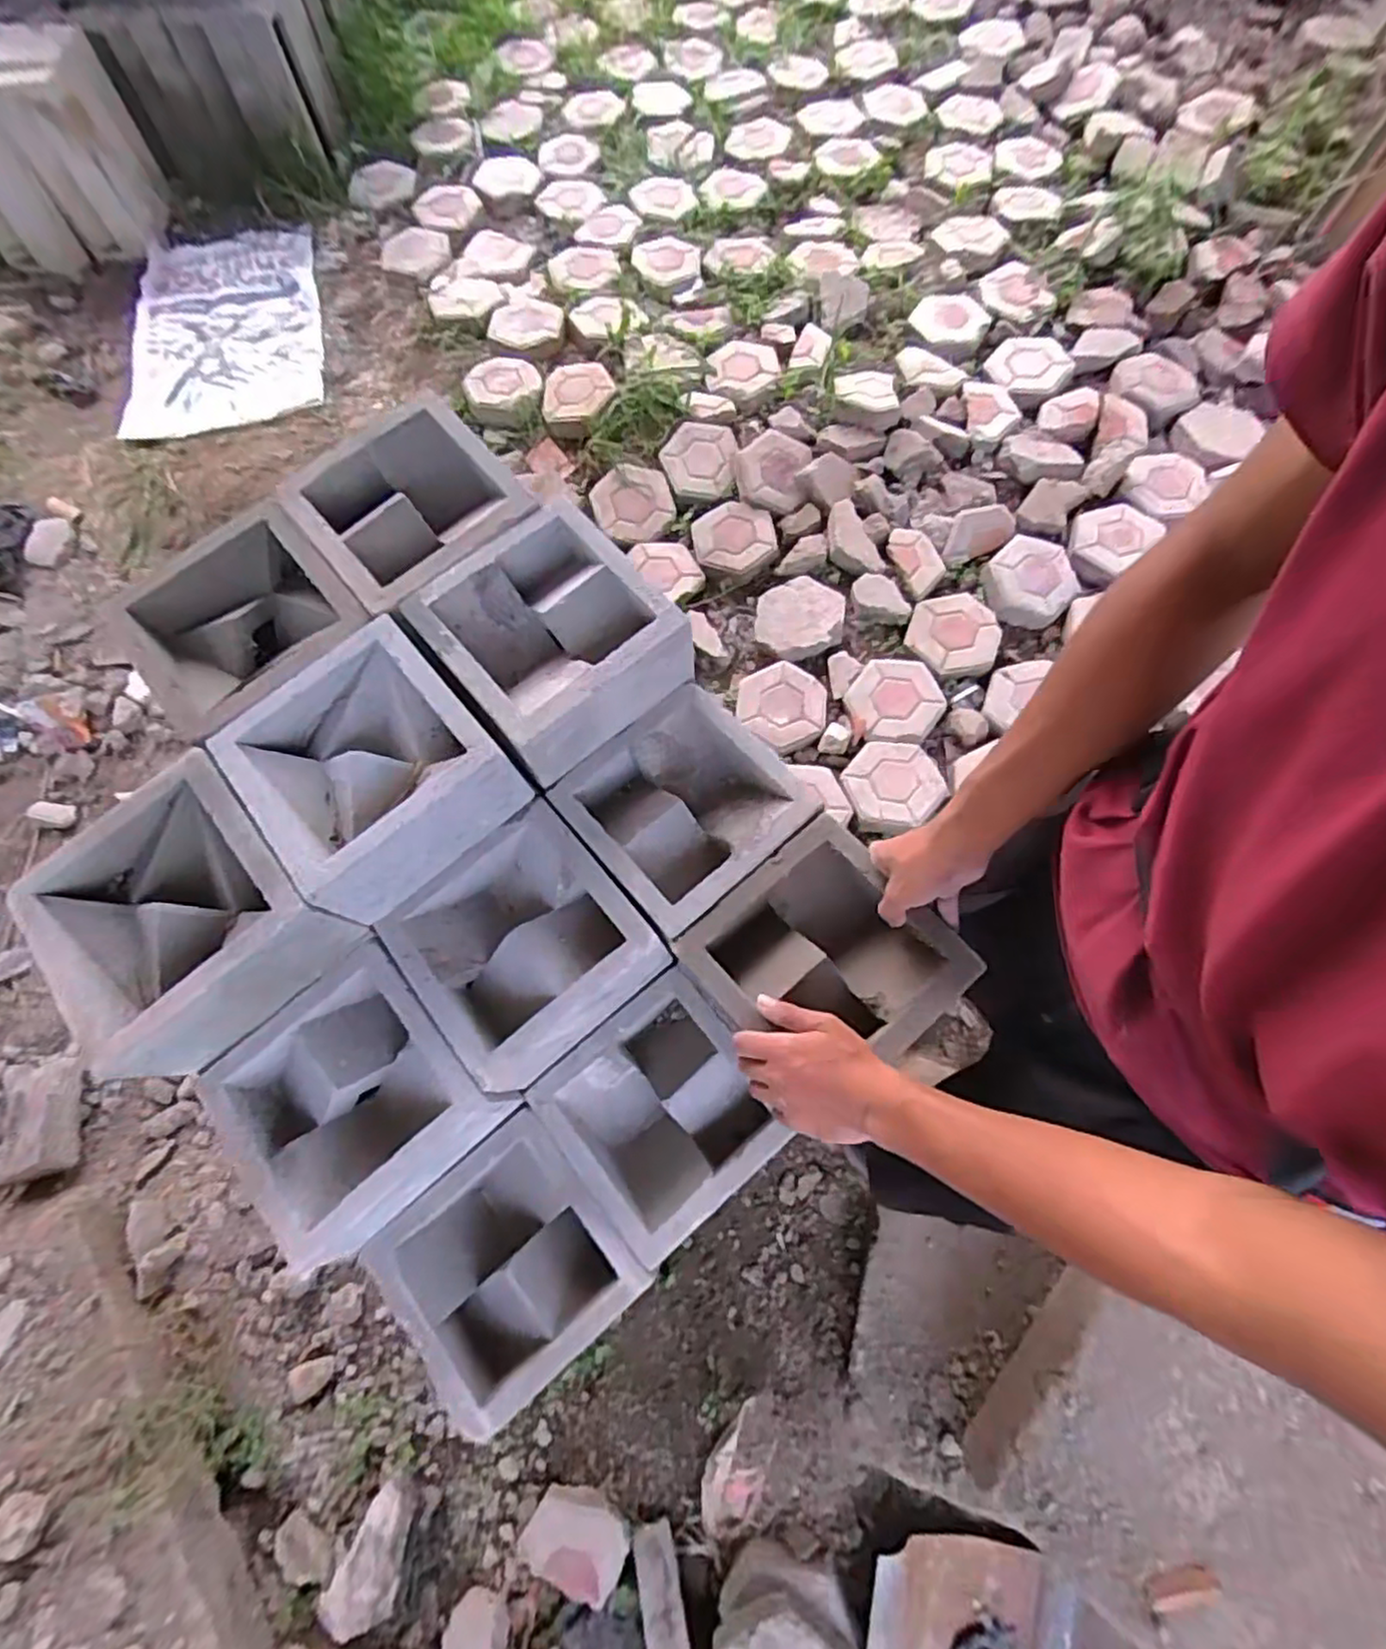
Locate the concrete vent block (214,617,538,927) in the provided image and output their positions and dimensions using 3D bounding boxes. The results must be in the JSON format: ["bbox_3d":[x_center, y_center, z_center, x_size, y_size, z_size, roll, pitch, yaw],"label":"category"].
[{"bbox_3d":[-0.297,-0.054,0.650,0.207,0.090,0.203,-41,73,-10],"label":"concrete vent block"}]

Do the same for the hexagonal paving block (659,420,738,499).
[{"bbox_3d":[0.017,-0.927,1.752,0.185,0.049,0.210,7,71,6],"label":"hexagonal paving block"}]

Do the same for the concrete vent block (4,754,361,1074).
[{"bbox_3d":[-0.448,0.081,0.614,0.204,0.089,0.207,-40,73,-10],"label":"concrete vent block"}]

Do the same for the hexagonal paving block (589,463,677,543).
[{"bbox_3d":[-0.148,-0.799,1.714,0.197,0.053,0.197,-13,70,-6],"label":"hexagonal paving block"}]

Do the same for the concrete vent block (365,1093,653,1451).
[{"bbox_3d":[-0.175,0.423,0.673,0.214,0.075,0.199,-39,75,-14],"label":"concrete vent block"}]

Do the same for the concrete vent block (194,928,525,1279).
[{"bbox_3d":[-0.310,0.255,0.644,0.206,0.077,0.204,-42,73,-11],"label":"concrete vent block"}]

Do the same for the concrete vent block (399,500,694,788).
[{"bbox_3d":[-0.138,-0.184,0.687,0.202,0.093,0.202,-38,72,-9],"label":"concrete vent block"}]

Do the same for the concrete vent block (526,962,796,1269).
[{"bbox_3d":[-0.034,0.297,0.716,0.179,0.101,0.195,-39,75,-14],"label":"concrete vent block"}]

